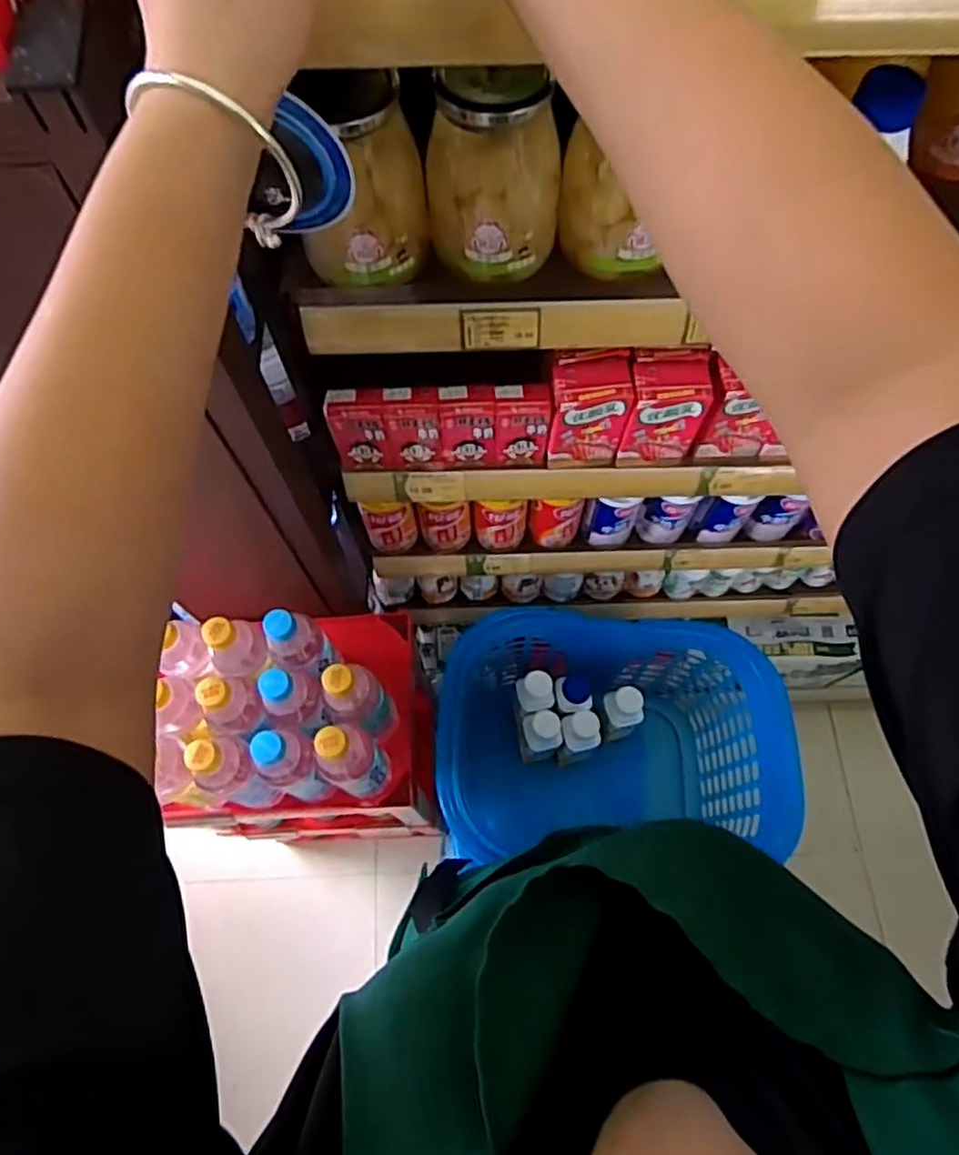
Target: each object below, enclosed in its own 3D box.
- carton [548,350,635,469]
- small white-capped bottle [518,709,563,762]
[{"bbox_3d":[0.102,-0.157,0.659,0.071,0.104,0.059,-2,69,0],"label":"carton"},{"bbox_3d":[0.086,0.228,1.005,0.055,0.121,0.053,-10,69,-3],"label":"small white-capped bottle"}]

